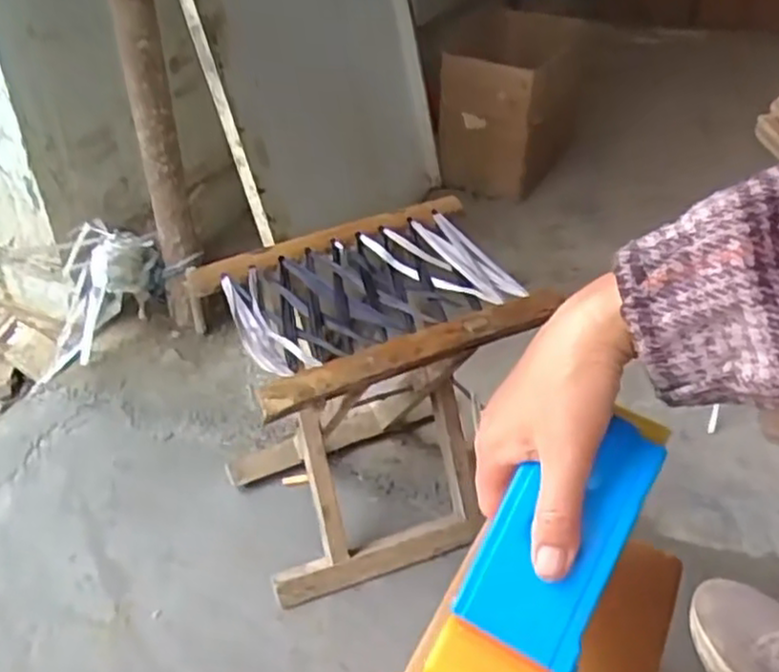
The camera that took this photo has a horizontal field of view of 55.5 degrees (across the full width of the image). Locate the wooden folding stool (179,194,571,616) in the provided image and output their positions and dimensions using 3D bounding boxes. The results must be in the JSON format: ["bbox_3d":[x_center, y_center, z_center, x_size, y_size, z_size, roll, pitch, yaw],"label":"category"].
[{"bbox_3d":[-0.012,0.063,0.742,0.274,0.285,0.208,-17,40,-20],"label":"wooden folding stool"}]

